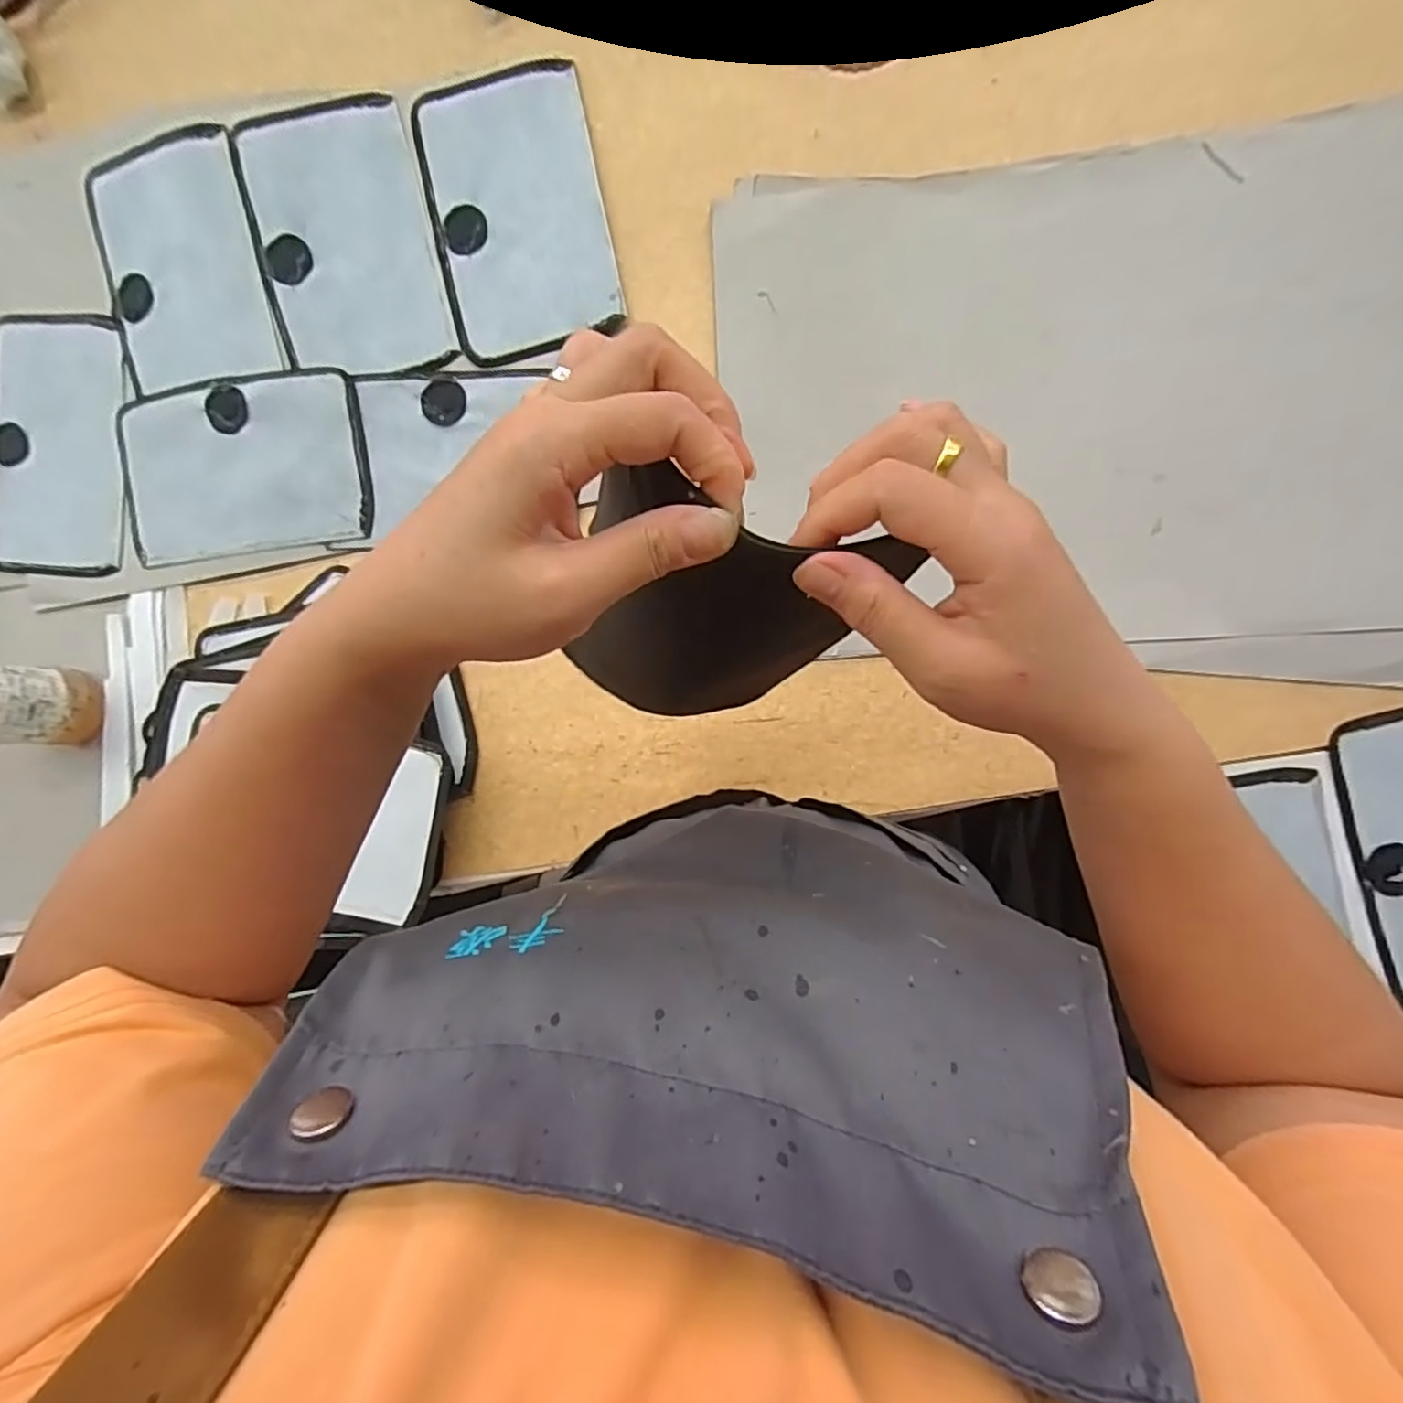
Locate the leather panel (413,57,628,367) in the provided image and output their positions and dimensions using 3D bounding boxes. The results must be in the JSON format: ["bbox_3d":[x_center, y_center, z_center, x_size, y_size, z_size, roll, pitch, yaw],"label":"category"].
[{"bbox_3d":[-0.149,-0.396,0.534,0.137,0.010,0.218,-12,94,6],"label":"leather panel"}]

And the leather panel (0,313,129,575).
[{"bbox_3d":[-0.567,-0.226,0.579,0.139,0.011,0.221,6,93,6],"label":"leather panel"}]

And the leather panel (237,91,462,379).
[{"bbox_3d":[-0.288,-0.374,0.539,0.133,0.012,0.212,-10,99,-1],"label":"leather panel"}]

